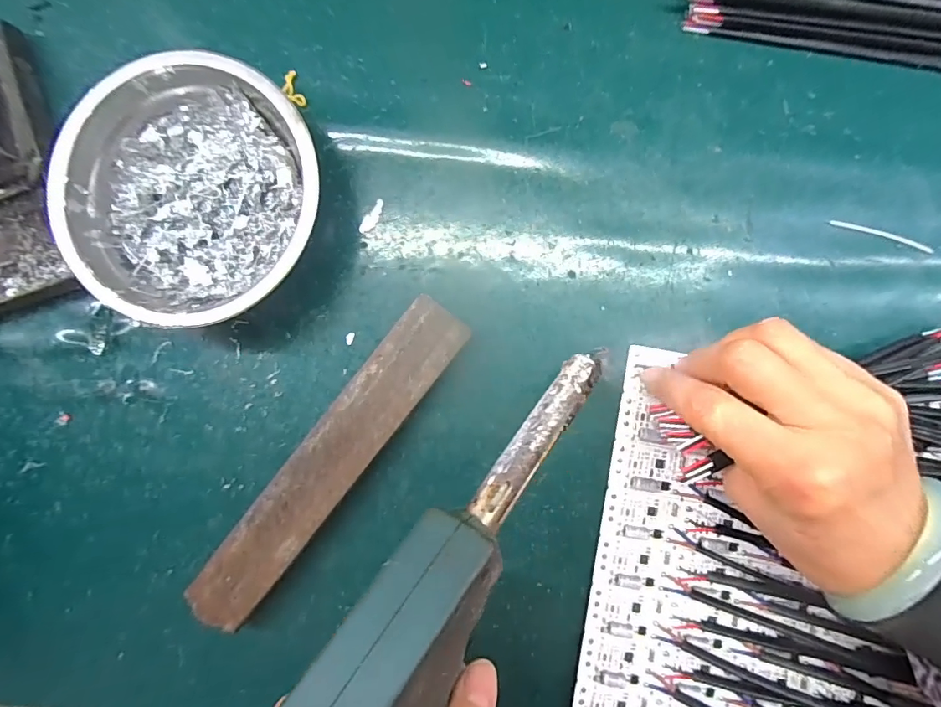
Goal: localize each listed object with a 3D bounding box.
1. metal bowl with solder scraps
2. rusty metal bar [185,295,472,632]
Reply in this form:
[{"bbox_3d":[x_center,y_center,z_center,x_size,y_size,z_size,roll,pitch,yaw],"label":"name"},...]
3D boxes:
[{"bbox_3d":[-0.135,-0.078,0.243,0.124,0.040,0.124,0,90,2],"label":"metal bowl with solder scraps"},{"bbox_3d":[-0.073,0.057,0.251,0.033,0.018,0.197,38,91,2],"label":"rusty metal bar"}]

